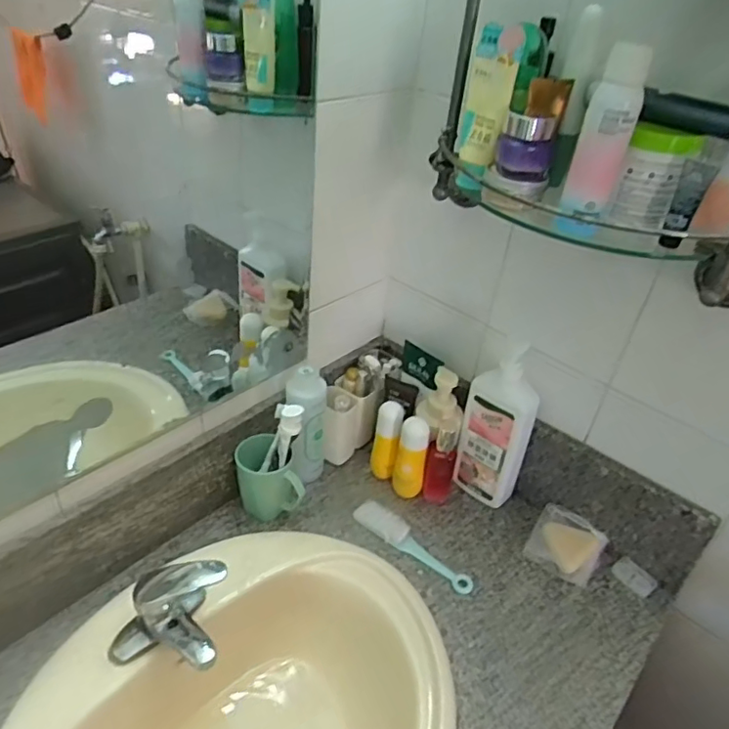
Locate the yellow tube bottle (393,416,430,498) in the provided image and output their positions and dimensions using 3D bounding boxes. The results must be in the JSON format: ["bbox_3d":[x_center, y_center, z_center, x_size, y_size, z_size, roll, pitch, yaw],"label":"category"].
[{"bbox_3d":[0.076,0.148,0.916,0.048,0.154,0.034,12,37,7],"label":"yellow tube bottle"}]

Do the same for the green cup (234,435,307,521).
[{"bbox_3d":[-0.145,0.174,0.872,0.093,0.105,0.086,-4,38,-15],"label":"green cup"}]

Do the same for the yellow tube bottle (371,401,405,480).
[{"bbox_3d":[0.035,0.128,0.939,0.040,0.142,0.044,8,36,1],"label":"yellow tube bottle"}]

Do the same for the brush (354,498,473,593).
[{"bbox_3d":[0.071,0.268,0.862,0.206,0.018,0.045,31,43,29],"label":"brush"}]

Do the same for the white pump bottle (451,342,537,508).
[{"bbox_3d":[0.203,0.105,0.893,0.108,0.271,0.050,27,41,25],"label":"white pump bottle"}]

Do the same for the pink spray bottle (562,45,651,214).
[{"bbox_3d":[0.225,-0.214,0.533,0.047,0.139,0.037,18,38,15],"label":"pink spray bottle"}]

